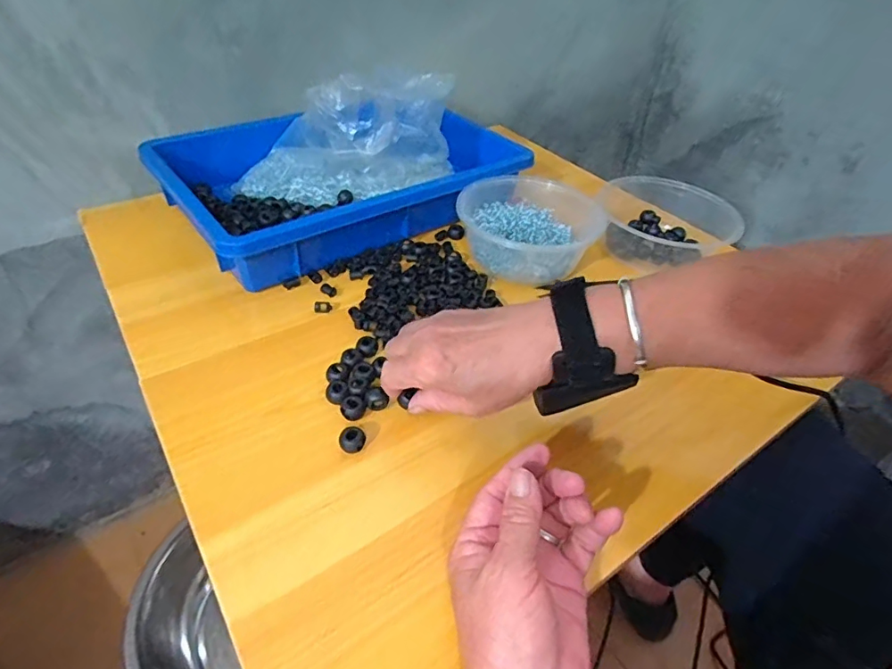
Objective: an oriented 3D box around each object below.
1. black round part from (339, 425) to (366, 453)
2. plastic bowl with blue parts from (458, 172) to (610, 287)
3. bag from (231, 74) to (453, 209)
[{"bbox_3d":[-0.063,0.072,0.350,0.017,0.013,0.014,-13,44,-21],"label":"black round part"},{"bbox_3d":[0.082,-0.107,0.525,0.144,0.057,0.133,11,41,6],"label":"plastic bowl with blue parts"},{"bbox_3d":[-0.108,-0.214,0.558,0.233,0.118,0.084,1,41,-5],"label":"bag"}]

